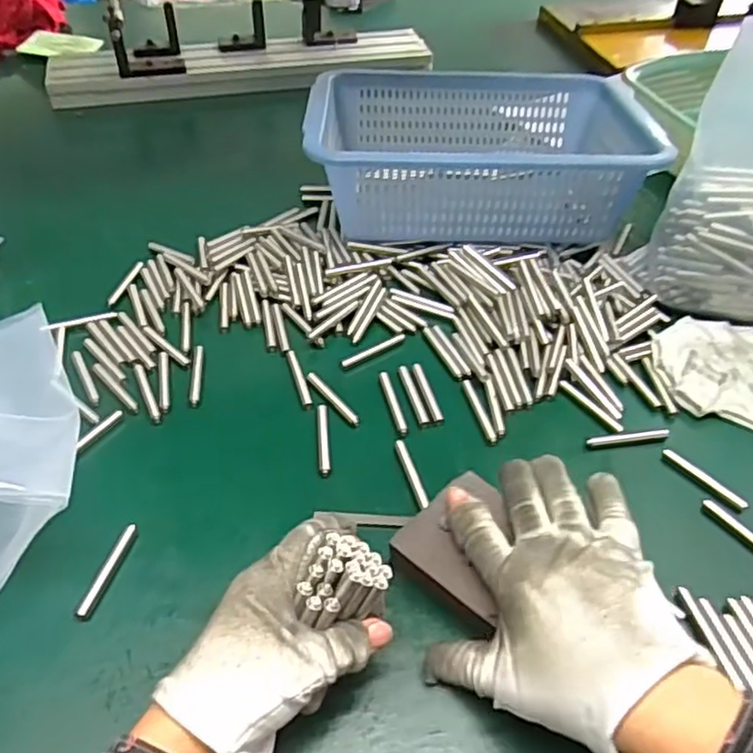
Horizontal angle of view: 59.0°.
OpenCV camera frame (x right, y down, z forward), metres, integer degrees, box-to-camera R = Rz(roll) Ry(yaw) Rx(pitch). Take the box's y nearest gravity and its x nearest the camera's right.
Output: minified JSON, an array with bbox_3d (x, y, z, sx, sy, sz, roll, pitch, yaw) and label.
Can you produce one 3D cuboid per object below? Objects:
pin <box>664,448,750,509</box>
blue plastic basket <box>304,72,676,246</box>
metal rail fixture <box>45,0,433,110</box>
[{"bbox_3d":[0.212,0.066,0.432,0.007,0.007,0.058,-28,53,-25],"label":"pin"},{"bbox_3d":[0.092,-0.216,0.633,0.297,0.094,0.221,4,46,2],"label":"blue plastic basket"},{"bbox_3d":[-0.166,-0.427,0.848,0.476,0.100,0.102,-12,47,-13],"label":"metal rail fixture"}]

